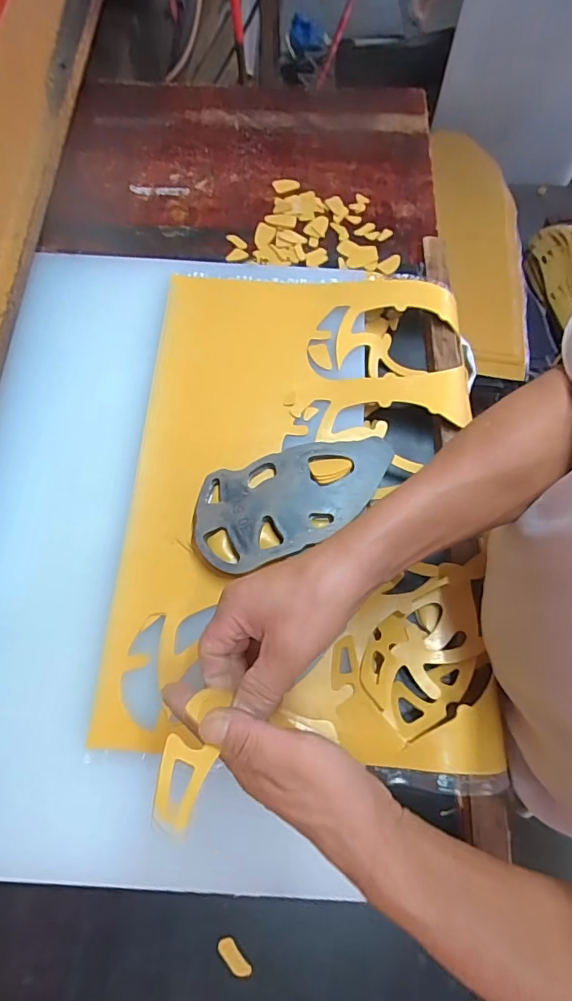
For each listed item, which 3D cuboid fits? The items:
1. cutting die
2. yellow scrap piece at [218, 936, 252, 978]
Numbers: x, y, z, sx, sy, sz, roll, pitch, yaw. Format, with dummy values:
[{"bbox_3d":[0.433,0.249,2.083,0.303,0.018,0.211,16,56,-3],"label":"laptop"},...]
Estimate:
[{"bbox_3d":[0.012,0.000,0.515,0.221,0.026,0.108,-18,71,-5],"label":"cutting die"},{"bbox_3d":[-0.045,0.398,0.418,0.012,0.006,0.034,-41,75,-13],"label":"yellow scrap piece"}]

